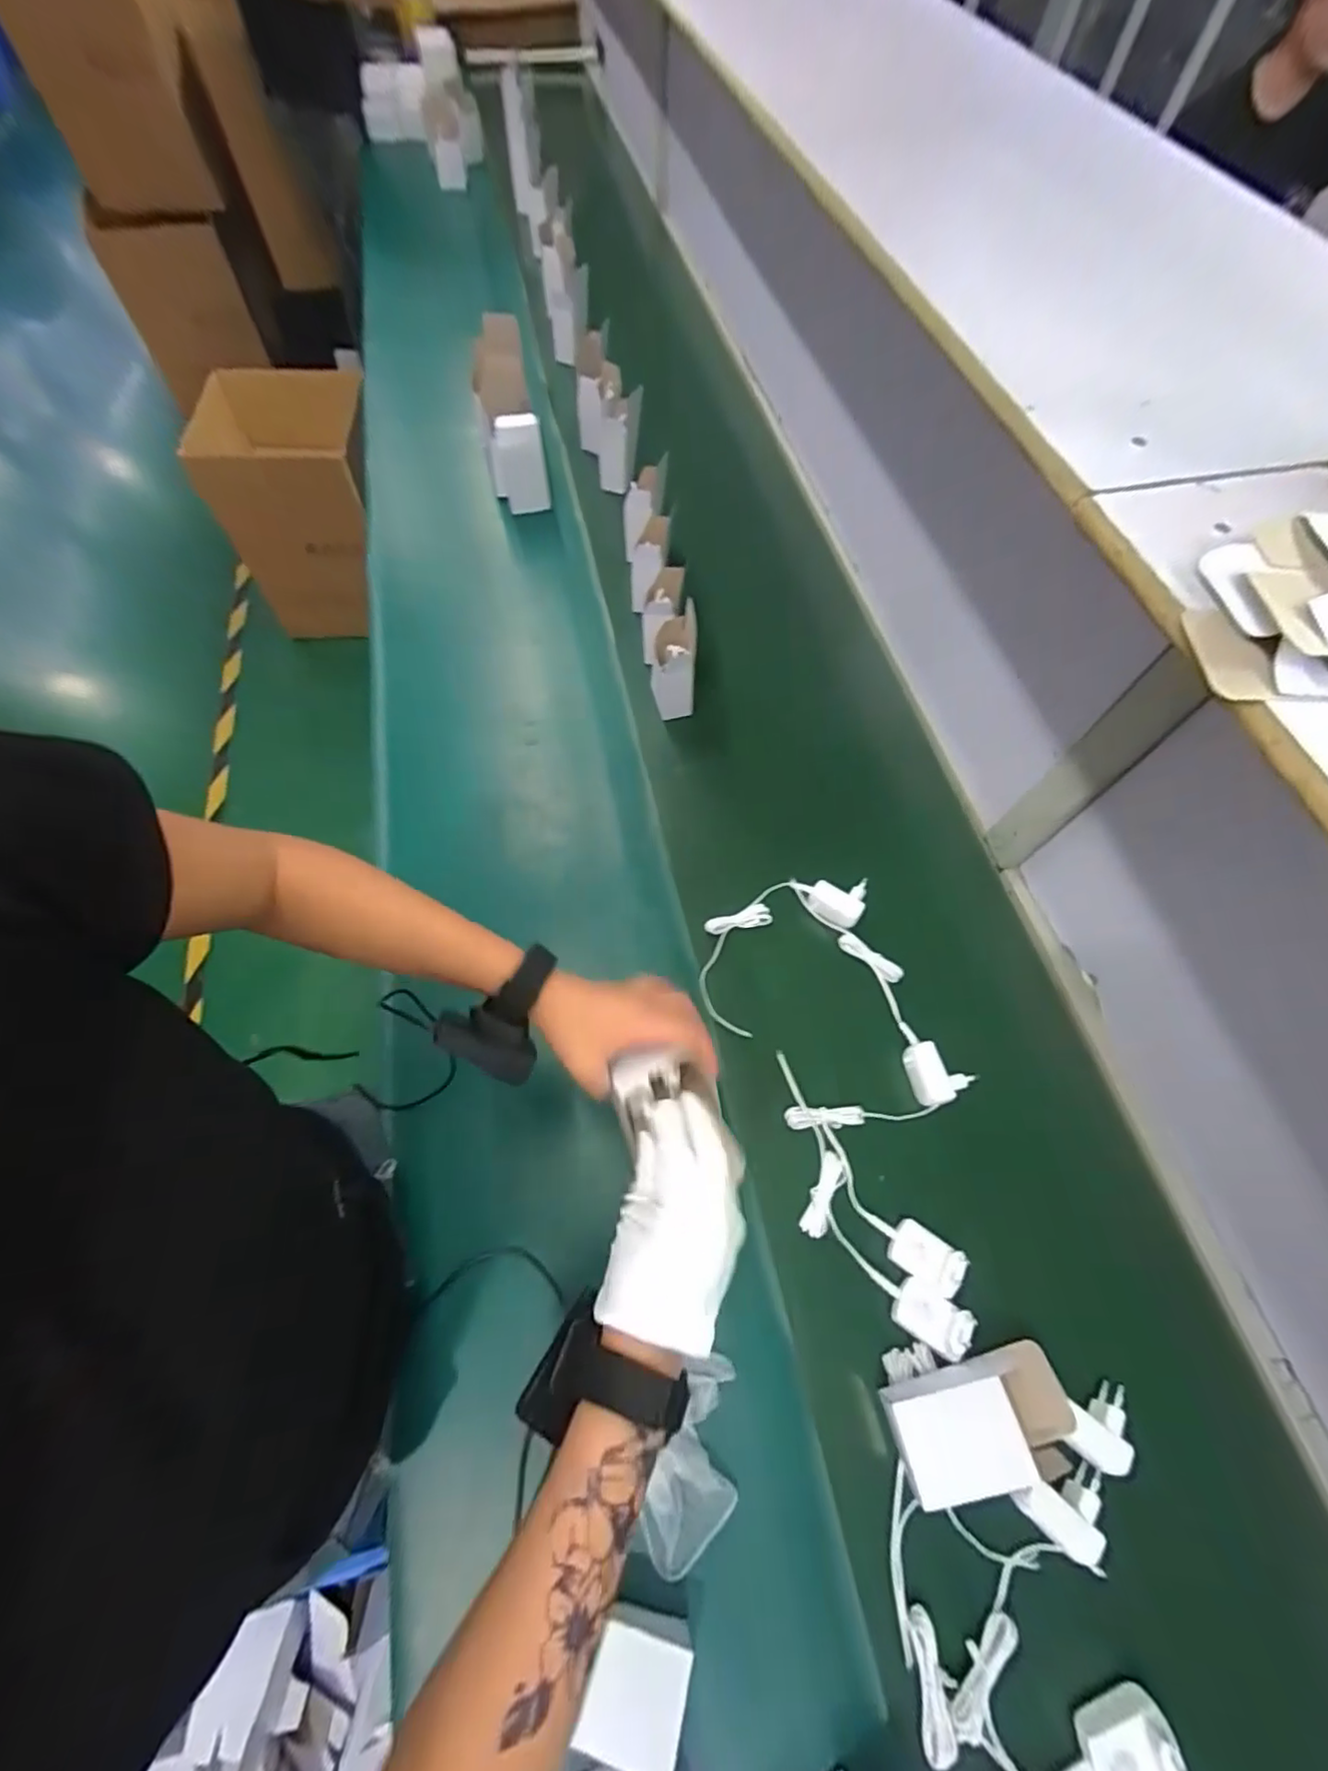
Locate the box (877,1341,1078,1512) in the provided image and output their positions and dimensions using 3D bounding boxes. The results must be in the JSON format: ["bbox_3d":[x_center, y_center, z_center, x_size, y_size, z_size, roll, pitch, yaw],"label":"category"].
[{"bbox_3d":[0.255,0.423,0.485,0.151,0.050,0.073,-7,64,-6],"label":"box"}]

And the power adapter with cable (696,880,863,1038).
[{"bbox_3d":[0.125,0.053,0.704,0.224,0.043,0.116,-40,72,-19],"label":"power adapter with cable"}]

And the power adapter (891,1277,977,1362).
[{"bbox_3d":[0.233,0.370,0.533,0.062,0.018,0.044,8,58,31],"label":"power adapter"}]

